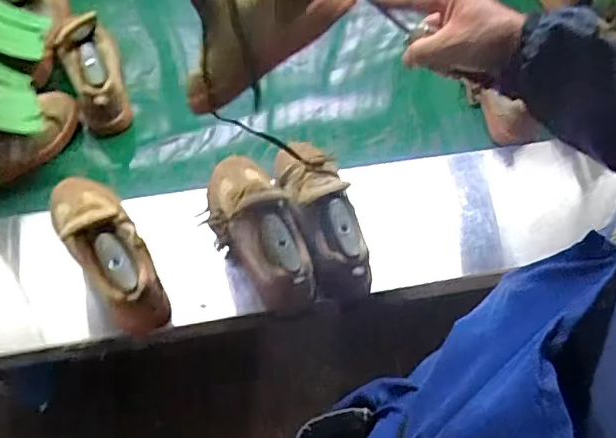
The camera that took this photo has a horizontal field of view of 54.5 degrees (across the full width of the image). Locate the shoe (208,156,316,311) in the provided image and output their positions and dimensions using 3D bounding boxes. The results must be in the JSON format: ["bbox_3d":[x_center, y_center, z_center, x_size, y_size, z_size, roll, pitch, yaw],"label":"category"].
[{"bbox_3d":[-0.086,0.011,0.907,0.115,0.142,0.258,-18,61,-12],"label":"shoe"}]

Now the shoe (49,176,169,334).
[{"bbox_3d":[-0.288,0.031,0.859,0.096,0.133,0.262,-32,65,-19],"label":"shoe"}]

